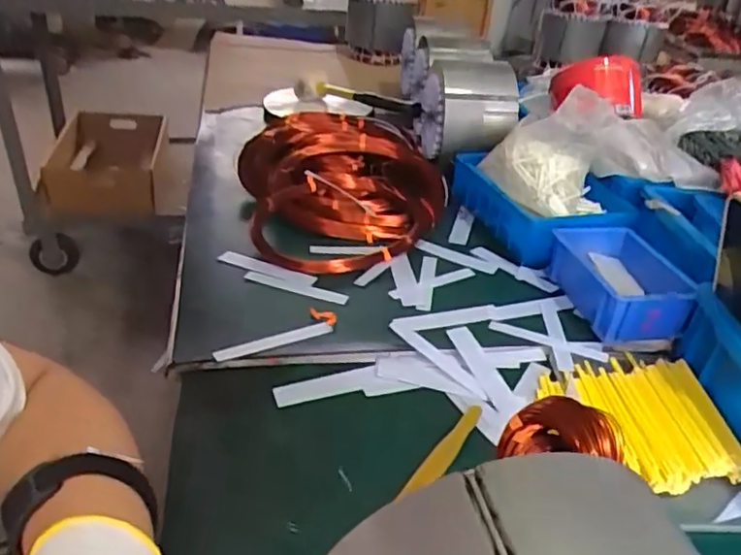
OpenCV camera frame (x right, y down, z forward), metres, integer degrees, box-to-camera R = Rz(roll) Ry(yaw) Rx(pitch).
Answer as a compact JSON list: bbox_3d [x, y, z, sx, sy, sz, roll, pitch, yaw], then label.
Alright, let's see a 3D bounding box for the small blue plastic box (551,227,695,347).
[{"bbox_3d":[0.251,0.002,0.636,0.105,0.052,0.147,4,33,-4],"label":"small blue plastic box"}]

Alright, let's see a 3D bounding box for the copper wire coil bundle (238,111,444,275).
[{"bbox_3d":[-0.029,-0.130,0.791,0.246,0.065,0.332,-4,34,-14],"label":"copper wire coil bundle"}]

